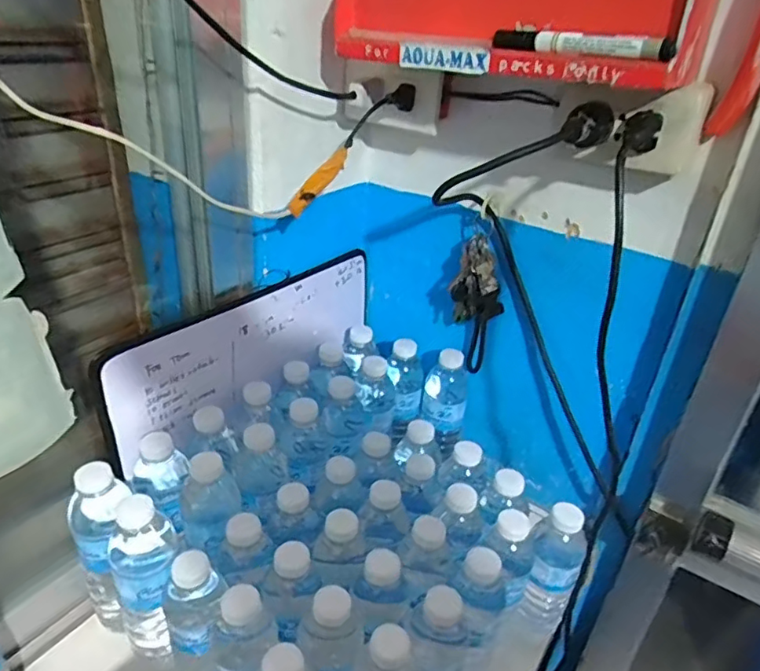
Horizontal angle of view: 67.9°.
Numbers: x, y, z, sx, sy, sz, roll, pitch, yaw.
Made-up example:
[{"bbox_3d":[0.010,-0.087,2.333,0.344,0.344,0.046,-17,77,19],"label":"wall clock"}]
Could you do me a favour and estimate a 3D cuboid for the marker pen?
[{"bbox_3d":[0.150,-0.224,0.433,0.140,0.015,0.013,24,36,31],"label":"marker pen"}]

